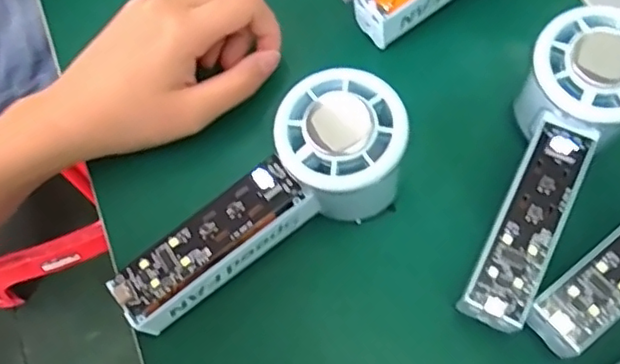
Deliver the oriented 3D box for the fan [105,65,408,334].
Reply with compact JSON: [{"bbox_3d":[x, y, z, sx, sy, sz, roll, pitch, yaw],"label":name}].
[{"bbox_3d":[-0.019,0.013,0.284,0.148,0.052,0.053,-39,70,0],"label":"fan"}]

